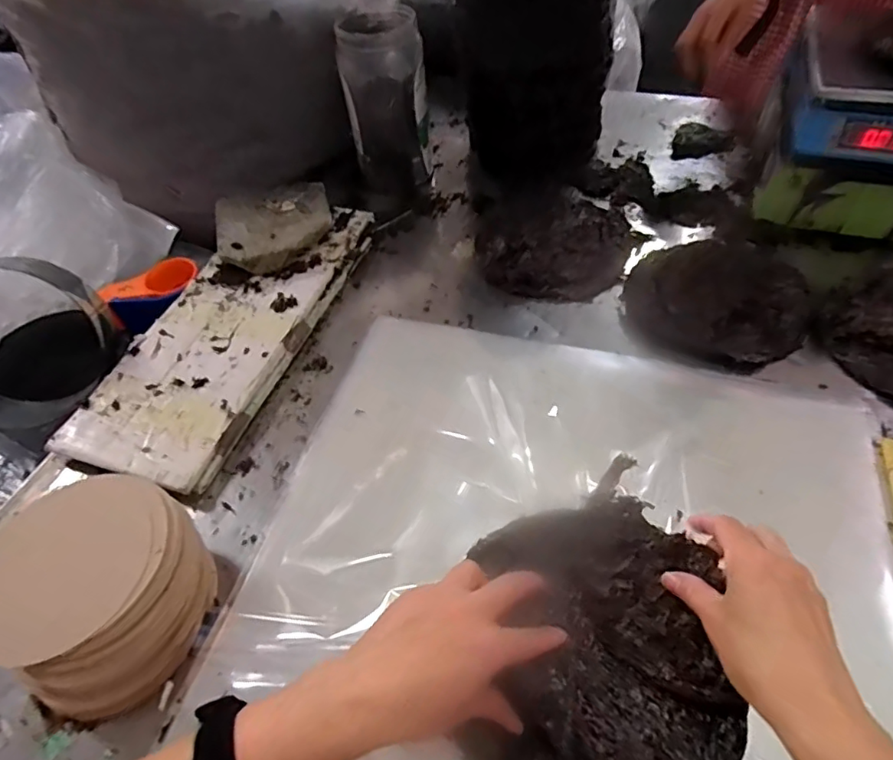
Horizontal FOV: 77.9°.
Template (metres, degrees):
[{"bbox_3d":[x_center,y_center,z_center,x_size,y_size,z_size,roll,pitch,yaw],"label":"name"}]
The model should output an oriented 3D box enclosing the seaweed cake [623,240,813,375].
[{"bbox_3d":[0.315,-0.096,0.645,0.191,0.029,0.202,-3,52,4],"label":"seaweed cake"}]

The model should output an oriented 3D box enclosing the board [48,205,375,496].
[{"bbox_3d":[-0.254,-0.074,0.682,0.181,0.033,0.449,13,55,15],"label":"board"}]

